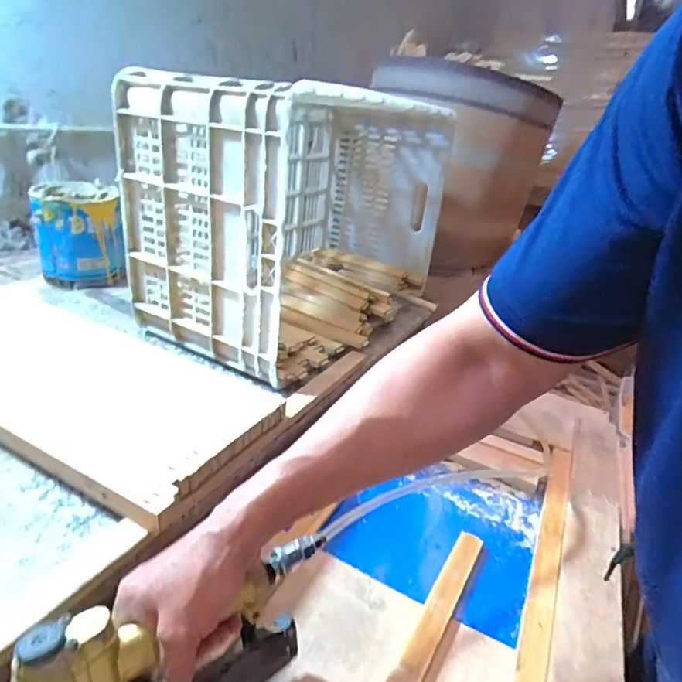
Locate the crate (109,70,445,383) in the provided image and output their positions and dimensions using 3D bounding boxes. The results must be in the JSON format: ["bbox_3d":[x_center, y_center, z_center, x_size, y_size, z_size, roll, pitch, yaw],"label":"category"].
[{"bbox_3d":[-0.047,-0.247,0.909,0.306,0.376,0.638,19,27,24],"label":"crate"}]

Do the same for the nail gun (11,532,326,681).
[{"bbox_3d":[-0.108,0.239,0.368,0.220,0.146,0.052,-12,31,-35],"label":"nail gun"}]

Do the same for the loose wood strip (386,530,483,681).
[{"bbox_3d":[0.101,0.287,0.507,0.029,0.013,0.246,20,28,26],"label":"loose wood strip"}]

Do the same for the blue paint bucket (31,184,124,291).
[{"bbox_3d":[-0.519,-0.207,0.952,0.139,0.182,0.138,-5,27,-24],"label":"blue paint bucket"}]

